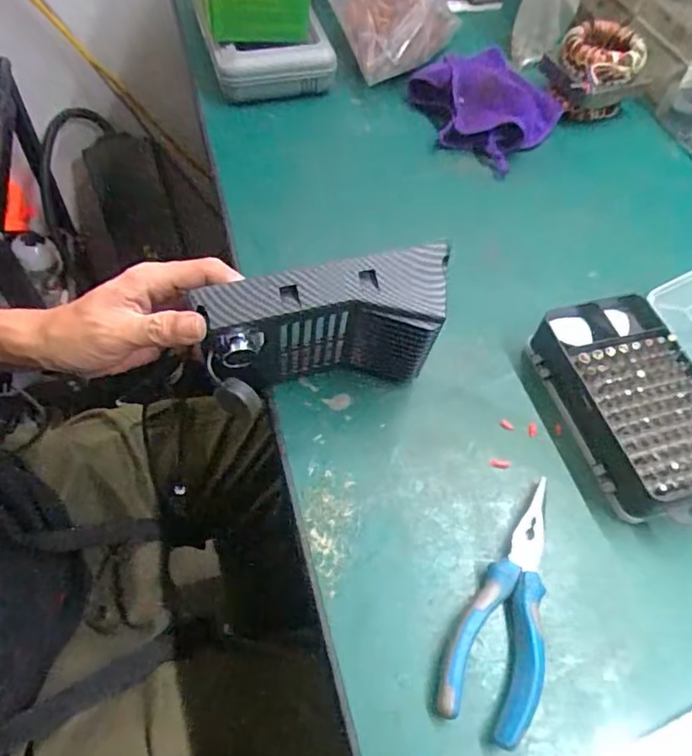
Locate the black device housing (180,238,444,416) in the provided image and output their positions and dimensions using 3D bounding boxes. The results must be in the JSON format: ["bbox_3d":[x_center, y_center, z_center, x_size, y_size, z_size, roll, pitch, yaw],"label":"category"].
[{"bbox_3d":[-0.010,-0.020,0.363,0.153,0.100,0.054,-14,61,-12],"label":"black device housing"}]

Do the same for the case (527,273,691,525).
[{"bbox_3d":[0.254,0.002,0.404,0.194,0.070,0.167,-12,60,-11],"label":"case"}]

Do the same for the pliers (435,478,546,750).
[{"bbox_3d":[0.102,0.133,0.336,0.052,0.018,0.150,25,60,10],"label":"pliers"}]

